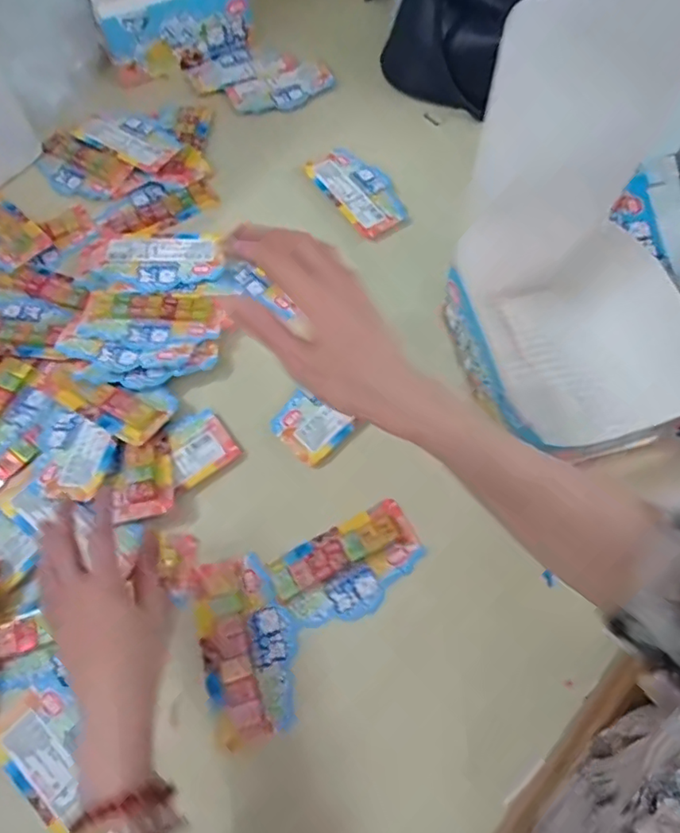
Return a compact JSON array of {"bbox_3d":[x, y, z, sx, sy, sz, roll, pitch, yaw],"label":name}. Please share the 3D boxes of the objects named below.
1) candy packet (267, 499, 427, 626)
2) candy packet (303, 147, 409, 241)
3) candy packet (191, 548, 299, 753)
[{"bbox_3d":[0.010,0.135,0.483,0.133,0.011,0.077,-25,70,-11],"label":"candy packet"},{"bbox_3d":[0.023,-0.281,0.665,0.075,0.013,0.146,-32,71,-14],"label":"candy packet"},{"bbox_3d":[-0.077,0.191,0.455,0.076,0.010,0.141,-15,68,-8],"label":"candy packet"}]

